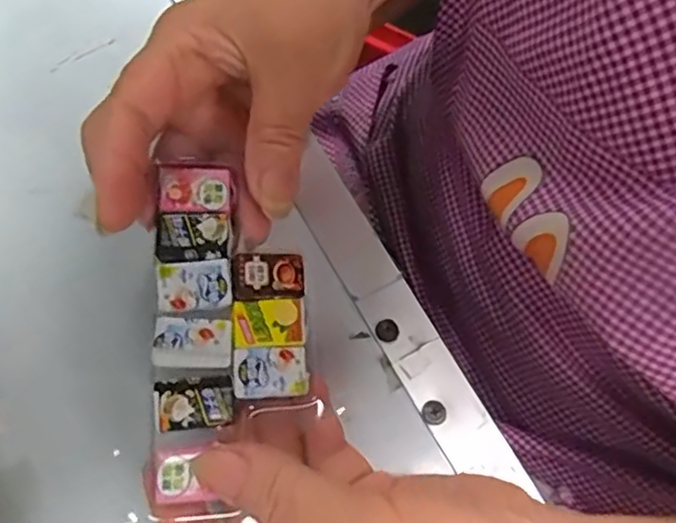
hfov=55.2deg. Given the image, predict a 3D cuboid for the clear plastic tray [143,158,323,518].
[{"bbox_3d":[-0.037,0.022,0.223,0.051,0.012,0.118,-2,72,-2],"label":"clear plastic tray"}]

